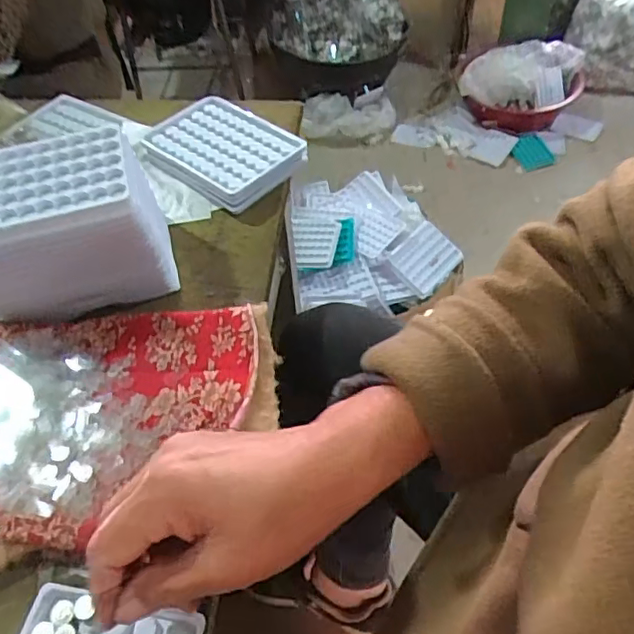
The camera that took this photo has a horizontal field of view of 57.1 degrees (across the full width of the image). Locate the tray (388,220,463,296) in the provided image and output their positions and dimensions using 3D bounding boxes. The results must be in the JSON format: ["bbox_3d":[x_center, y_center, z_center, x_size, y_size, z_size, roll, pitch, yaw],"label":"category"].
[{"bbox_3d":[0.182,-0.101,0.981,0.093,0.008,0.110,46,65,3],"label":"tray"}]

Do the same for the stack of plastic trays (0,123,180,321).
[{"bbox_3d":[-0.179,-0.061,0.417,0.133,0.094,0.090,-15,53,-10],"label":"stack of plastic trays"}]

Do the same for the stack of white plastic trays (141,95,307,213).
[{"bbox_3d":[-0.088,-0.153,0.532,0.130,0.023,0.095,34,60,26],"label":"stack of white plastic trays"}]

